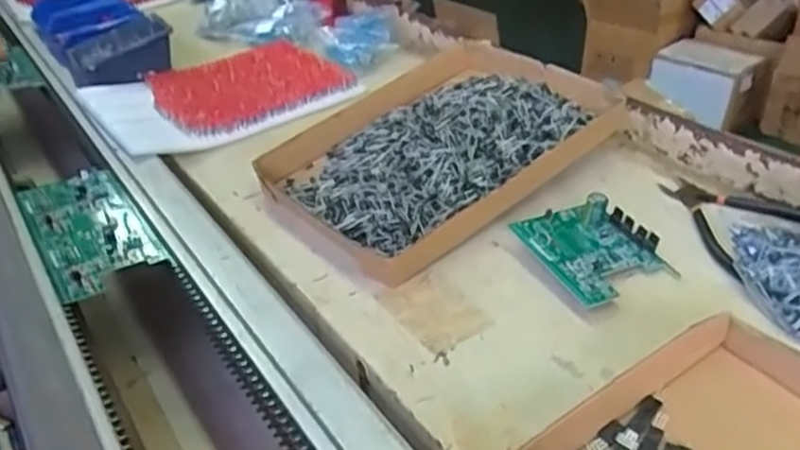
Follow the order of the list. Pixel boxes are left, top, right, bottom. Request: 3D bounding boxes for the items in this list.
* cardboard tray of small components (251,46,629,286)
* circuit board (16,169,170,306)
[{"bbox_3d":[0.035,-0.084,0.732,0.315,0.033,0.257,-33,41,-21],"label":"cardboard tray of small components"},{"bbox_3d":[-0.305,0.001,0.695,0.097,0.017,0.240,-17,35,-29],"label":"circuit board"}]

